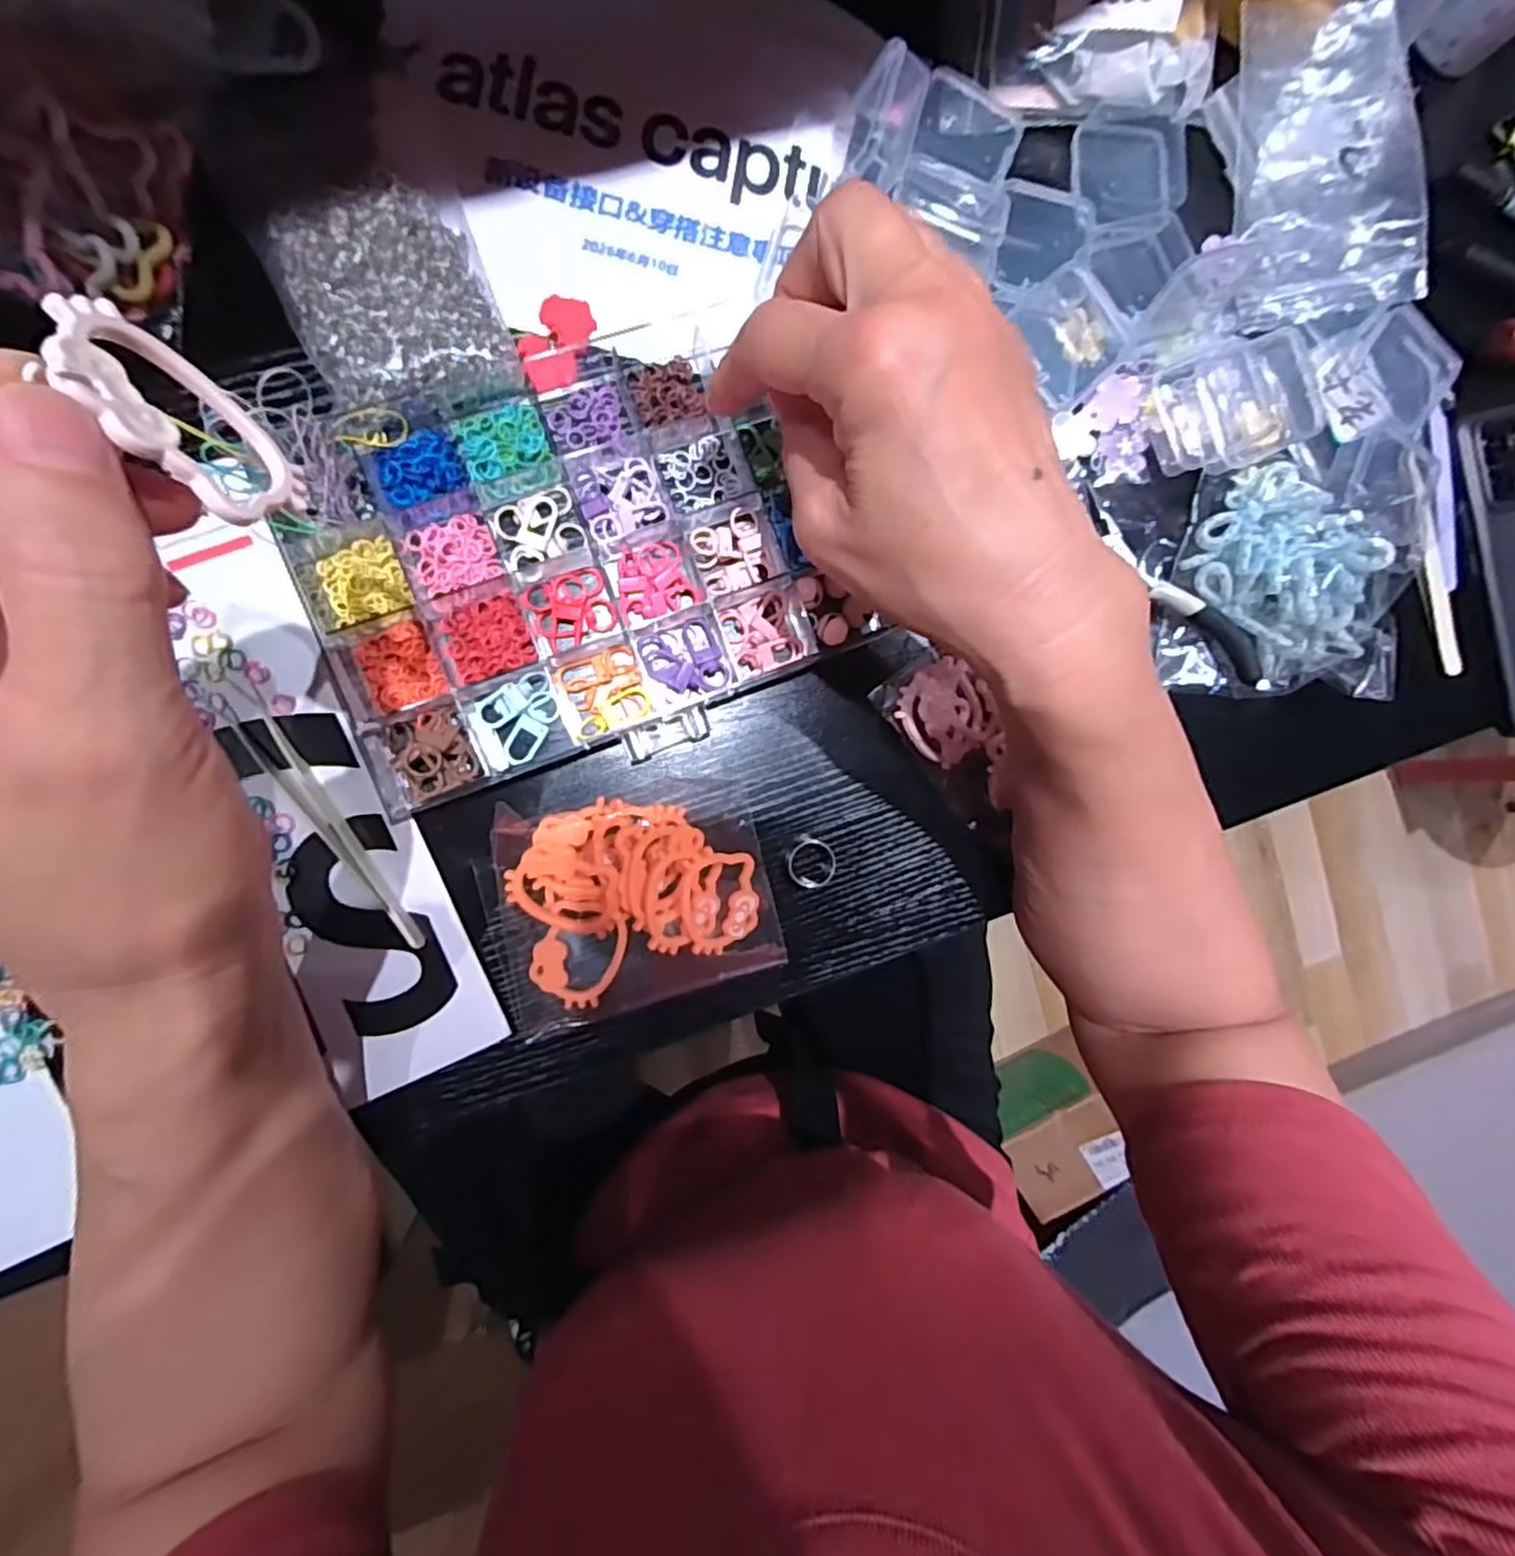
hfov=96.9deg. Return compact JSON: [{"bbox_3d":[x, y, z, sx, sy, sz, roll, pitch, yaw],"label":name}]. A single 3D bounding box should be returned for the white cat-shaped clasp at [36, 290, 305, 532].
[{"bbox_3d":[-0.115,-0.072,0.134,0.004,0.036,0.043,-26,128,13],"label":"white cat-shaped clasp"}]

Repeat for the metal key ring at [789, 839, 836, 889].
[{"bbox_3d":[0.023,0.037,0.285,0.021,0.004,0.021,1,85,-15],"label":"metal key ring"}]

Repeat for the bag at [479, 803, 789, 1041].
[{"bbox_3d":[-0.050,0.050,0.267,0.109,0.017,0.086,-13,94,-8],"label":"bag"}]

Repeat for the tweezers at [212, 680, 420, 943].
[{"bbox_3d":[-0.162,0.015,0.253,0.013,0.011,0.118,-37,97,-5],"label":"tweezers"}]

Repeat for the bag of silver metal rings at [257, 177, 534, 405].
[{"bbox_3d":[-0.137,-0.180,0.250,0.070,0.012,0.081,-22,96,-7],"label":"bag of silver metal rings"}]

